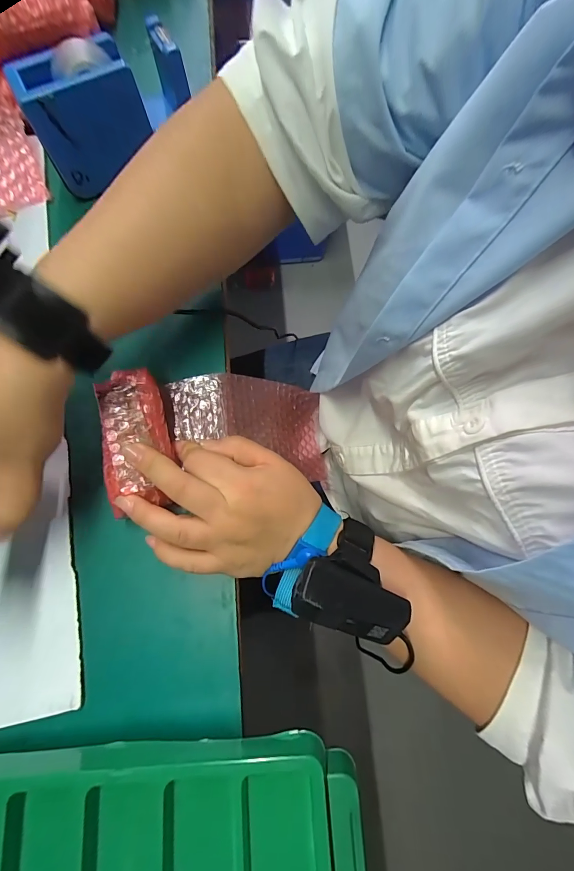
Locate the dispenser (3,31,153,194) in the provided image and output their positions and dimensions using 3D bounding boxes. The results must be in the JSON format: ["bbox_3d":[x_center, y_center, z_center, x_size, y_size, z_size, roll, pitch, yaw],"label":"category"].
[{"bbox_3d":[-0.168,-0.269,0.294,0.087,0.072,0.058,-30,77,-6],"label":"dispenser"}]

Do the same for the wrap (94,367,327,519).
[{"bbox_3d":[-0.037,-0.001,0.302,0.220,0.035,0.094,1,70,-45],"label":"wrap"}]

